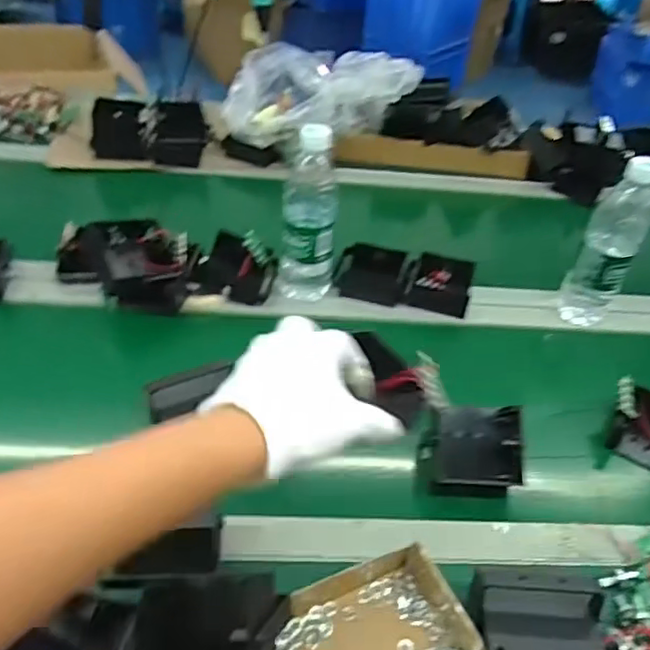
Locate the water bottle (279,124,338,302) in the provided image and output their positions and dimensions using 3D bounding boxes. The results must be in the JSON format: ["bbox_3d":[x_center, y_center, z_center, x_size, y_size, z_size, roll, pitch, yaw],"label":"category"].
[{"bbox_3d":[-0.018,-0.128,0.764,0.067,0.216,0.059,5,40,-2],"label":"water bottle"}]

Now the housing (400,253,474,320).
[{"bbox_3d":[0.160,-0.059,0.856,0.084,0.031,0.100,16,41,10],"label":"housing"}]

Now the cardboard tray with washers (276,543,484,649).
[{"bbox_3d":[0.019,0.246,0.476,0.180,0.034,0.113,-16,45,-25],"label":"cardboard tray with washers"}]

